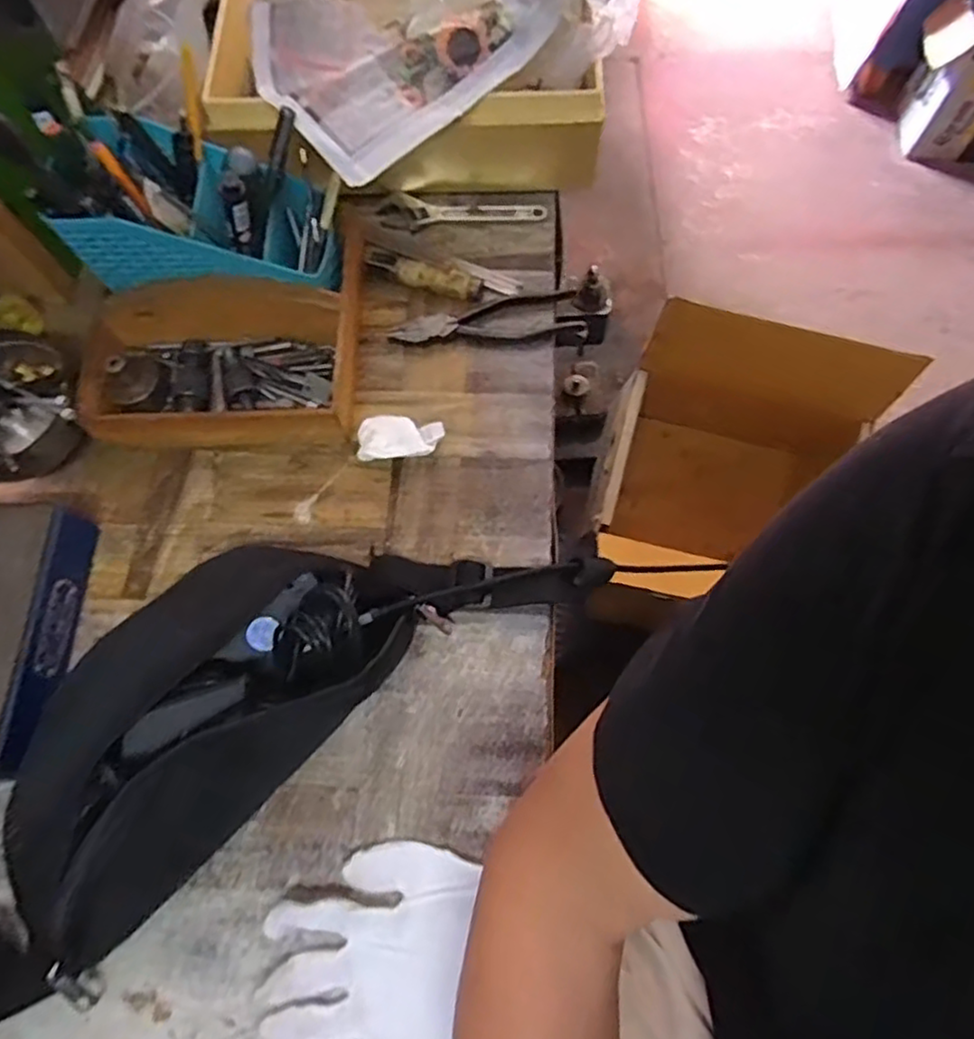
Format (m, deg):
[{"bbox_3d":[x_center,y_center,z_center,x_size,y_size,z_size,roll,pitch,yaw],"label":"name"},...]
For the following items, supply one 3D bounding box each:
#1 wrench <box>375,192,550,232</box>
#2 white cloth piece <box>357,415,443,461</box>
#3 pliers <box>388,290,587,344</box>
[{"bbox_3d":[-0.021,-0.268,0.593,0.141,0.011,0.033,-3,69,-1],"label":"wrench"},{"bbox_3d":[-0.064,-0.062,0.515,0.063,0.021,0.038,-7,69,-3],"label":"white cloth piece"},{"bbox_3d":[0.002,-0.165,0.550,0.154,0.015,0.048,-4,69,-1],"label":"pliers"}]

